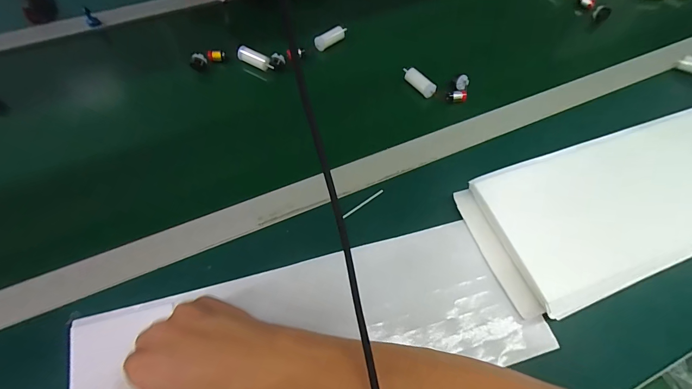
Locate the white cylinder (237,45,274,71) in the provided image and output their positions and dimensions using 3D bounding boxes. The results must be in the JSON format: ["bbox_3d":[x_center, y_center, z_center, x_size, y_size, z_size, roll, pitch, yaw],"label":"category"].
[{"bbox_3d":[-0.137,-0.206,0.498,0.054,0.023,0.027,24,64,-1],"label":"white cylinder"}]

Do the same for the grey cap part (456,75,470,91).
[{"bbox_3d":[0.171,-0.164,0.475,0.017,0.016,0.015,23,65,11],"label":"grey cap part"}]

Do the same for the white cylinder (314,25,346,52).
[{"bbox_3d":[-0.023,-0.253,0.523,0.060,0.016,0.018,-33,67,-16],"label":"white cylinder"}]

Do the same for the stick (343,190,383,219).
[{"bbox_3d":[0.021,0.011,0.390,0.061,0.006,0.004,-36,68,-17],"label":"stick"}]

